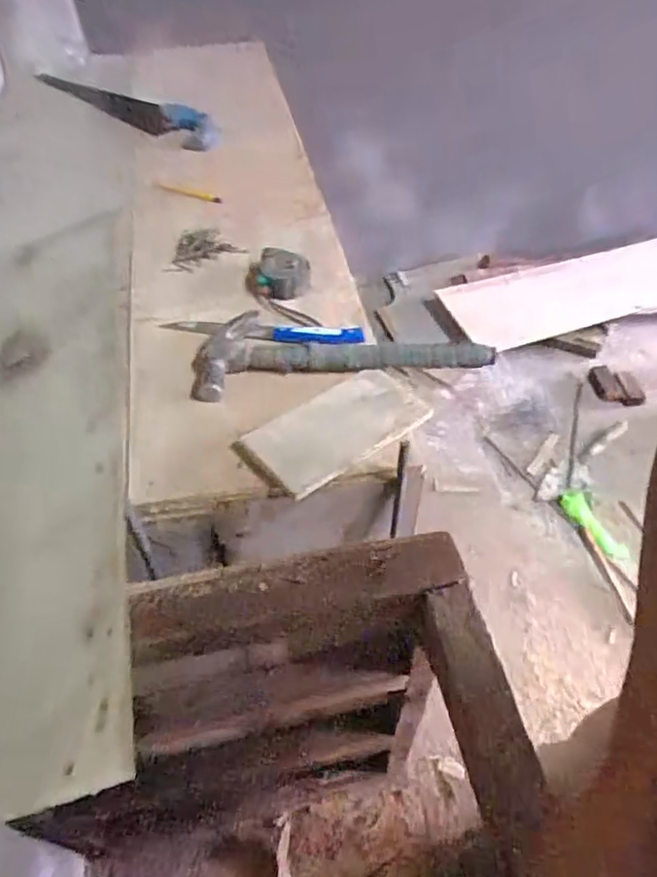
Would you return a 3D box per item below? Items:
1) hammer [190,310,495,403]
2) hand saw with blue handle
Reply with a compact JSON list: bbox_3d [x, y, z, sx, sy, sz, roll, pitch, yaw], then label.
[{"bbox_3d":[0.009,-0.116,0.723,0.335,0.034,0.119,-6,49,-3],"label":"hammer"},{"bbox_3d":[-0.414,-0.683,1.236,0.576,0.042,0.097,32,58,27],"label":"hand saw with blue handle"}]

